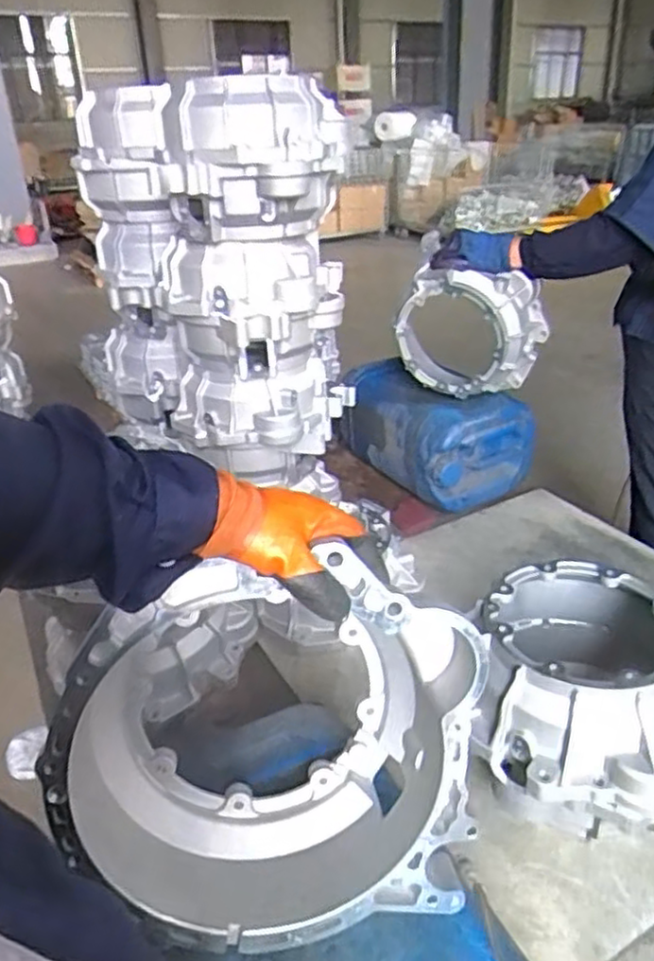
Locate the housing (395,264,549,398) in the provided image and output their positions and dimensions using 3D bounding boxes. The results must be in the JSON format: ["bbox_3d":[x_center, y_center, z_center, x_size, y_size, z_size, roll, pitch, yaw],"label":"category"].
[{"bbox_3d":[0.294,-0.311,1.504,0.323,0.256,0.112,11,31,24],"label":"housing"}]

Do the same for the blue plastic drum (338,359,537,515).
[{"bbox_3d":[0.239,-0.120,1.697,0.245,0.247,0.458,-21,33,-31],"label":"blue plastic drum"}]

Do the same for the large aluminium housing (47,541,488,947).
[{"bbox_3d":[-0.046,0.205,0.582,0.325,0.301,0.165,-6,28,-6],"label":"large aluminium housing"}]

